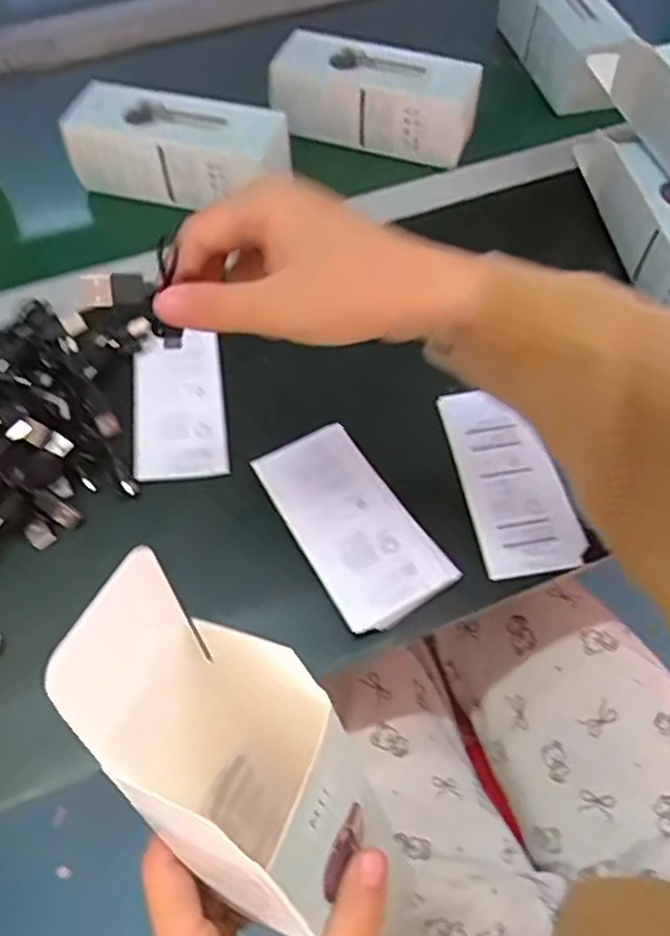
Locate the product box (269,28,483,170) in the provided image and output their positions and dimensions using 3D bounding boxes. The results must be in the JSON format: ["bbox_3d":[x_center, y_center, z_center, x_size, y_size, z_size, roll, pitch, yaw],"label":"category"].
[{"bbox_3d":[0.033,-0.307,0.578,0.163,0.064,0.053,16,59,11],"label":"product box"}]

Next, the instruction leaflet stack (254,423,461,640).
[{"bbox_3d":[0.012,0.030,0.404,0.069,0.008,0.122,-27,68,-17],"label":"instruction leaflet stack"}]

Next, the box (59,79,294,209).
[{"bbox_3d":[-0.122,-0.250,0.545,0.164,0.055,0.061,14,59,10],"label":"box"}]

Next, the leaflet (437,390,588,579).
[{"bbox_3d":[0.108,0.005,0.428,0.059,0.005,0.125,-12,63,1],"label":"leaflet"}]

